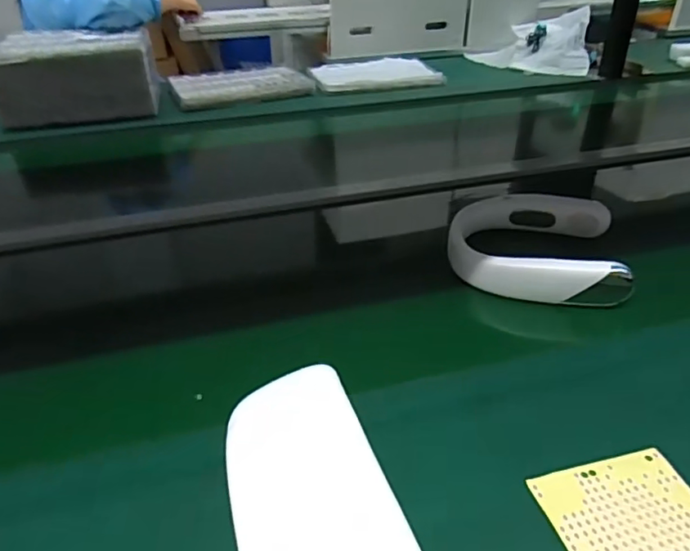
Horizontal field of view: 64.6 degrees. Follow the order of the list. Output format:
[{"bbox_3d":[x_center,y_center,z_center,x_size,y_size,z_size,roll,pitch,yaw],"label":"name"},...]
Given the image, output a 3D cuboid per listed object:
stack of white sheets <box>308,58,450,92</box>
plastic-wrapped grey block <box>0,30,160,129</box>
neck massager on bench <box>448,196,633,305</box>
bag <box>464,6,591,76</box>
[{"bbox_3d":[0.077,-0.523,1.425,0.321,0.029,0.197,-7,34,-8],"label":"stack of white sheets"},{"bbox_3d":[-0.596,-0.447,1.220,0.331,0.156,0.200,-11,35,-14],"label":"plastic-wrapped grey block"},{"bbox_3d":[0.239,-0.040,0.684,0.212,0.045,0.201,6,35,11],"label":"neck massager on bench"},{"bbox_3d":[0.513,-0.652,1.527,0.325,0.117,0.251,8,35,14],"label":"bag"}]

